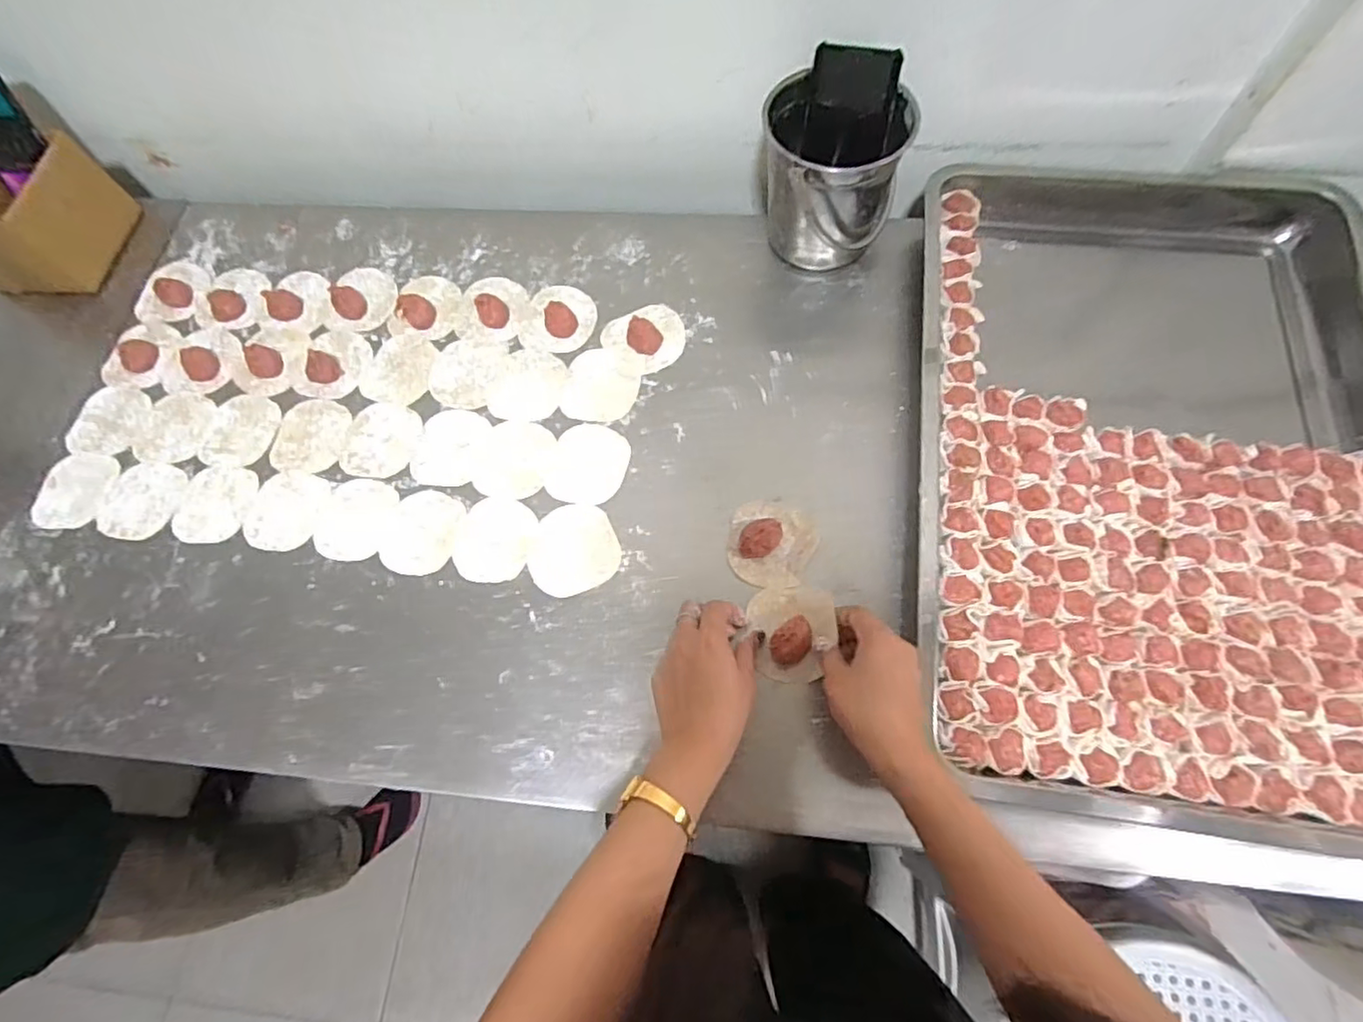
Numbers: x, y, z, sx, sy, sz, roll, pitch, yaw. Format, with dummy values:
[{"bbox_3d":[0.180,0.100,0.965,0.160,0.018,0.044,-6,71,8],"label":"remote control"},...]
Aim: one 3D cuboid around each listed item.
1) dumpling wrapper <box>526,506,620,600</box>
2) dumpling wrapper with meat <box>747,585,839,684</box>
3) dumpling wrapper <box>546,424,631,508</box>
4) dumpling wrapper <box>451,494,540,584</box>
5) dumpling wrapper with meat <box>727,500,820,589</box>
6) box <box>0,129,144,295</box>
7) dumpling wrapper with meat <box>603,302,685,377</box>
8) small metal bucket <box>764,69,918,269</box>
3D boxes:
[{"bbox_3d":[-0.098,0.034,0.561,0.079,0.004,0.081,-1,69,2],"label":"dumpling wrapper"},{"bbox_3d":[0.091,0.098,0.509,0.064,0.024,0.077,-2,68,1],"label":"dumpling wrapper with meat"},{"bbox_3d":[-0.086,-0.045,0.592,0.071,0.004,0.081,11,69,6],"label":"dumpling wrapper"},{"bbox_3d":[-0.170,0.025,0.570,0.069,0.004,0.079,9,69,6],"label":"dumpling wrapper"},{"bbox_3d":[0.076,0.027,0.543,0.073,0.021,0.076,-1,69,2],"label":"dumpling wrapper with meat"},{"bbox_3d":[-0.732,-0.328,0.697,0.157,0.098,0.145,10,69,6],"label":"box"},{"bbox_3d":[-0.035,-0.178,0.635,0.081,0.019,0.076,-1,69,2],"label":"dumpling wrapper with meat"},{"bbox_3d":[0.147,-0.321,0.616,0.123,0.136,0.128,-1,69,2],"label":"small metal bucket"}]

